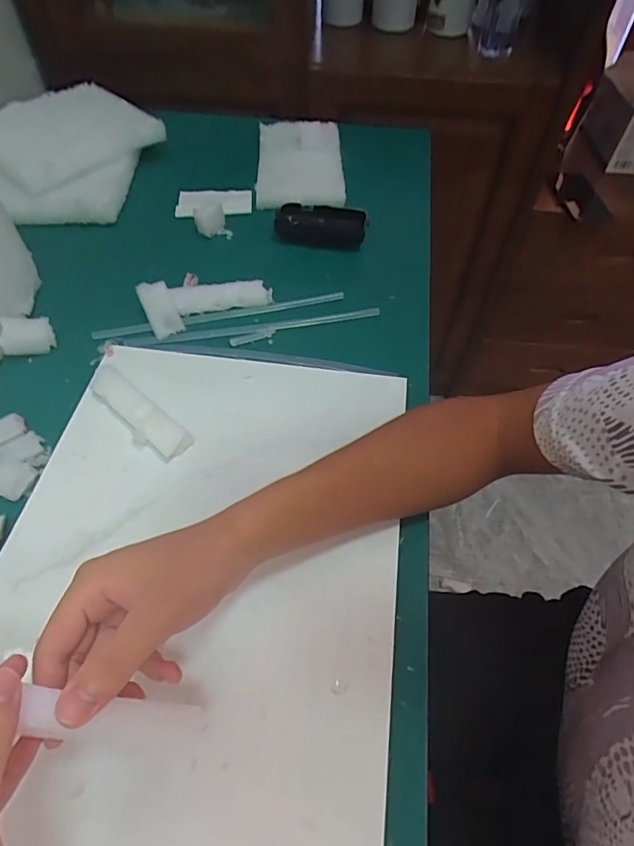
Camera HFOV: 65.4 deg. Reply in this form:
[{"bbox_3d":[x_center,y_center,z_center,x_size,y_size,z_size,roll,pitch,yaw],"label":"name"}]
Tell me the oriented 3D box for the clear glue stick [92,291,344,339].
[{"bbox_3d":[-0.101,-0.120,0.530,0.266,0.008,0.016,-10,57,-12],"label":"clear glue stick"}]

